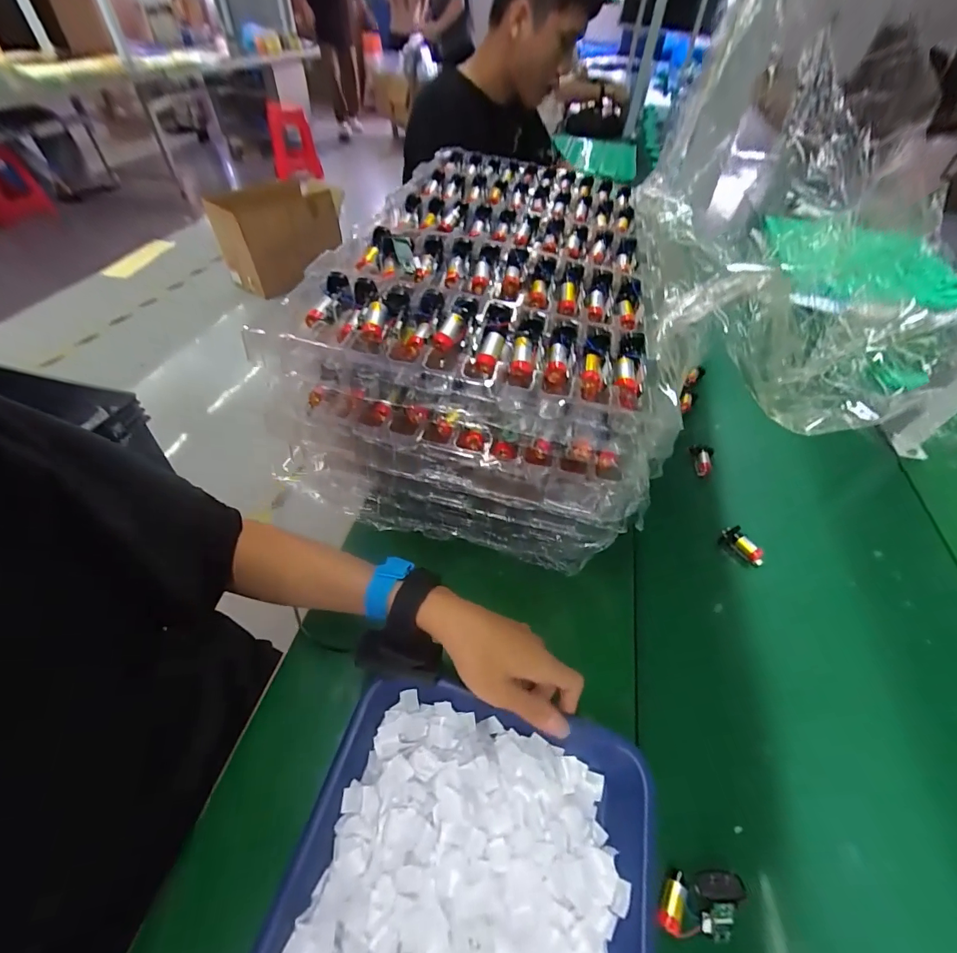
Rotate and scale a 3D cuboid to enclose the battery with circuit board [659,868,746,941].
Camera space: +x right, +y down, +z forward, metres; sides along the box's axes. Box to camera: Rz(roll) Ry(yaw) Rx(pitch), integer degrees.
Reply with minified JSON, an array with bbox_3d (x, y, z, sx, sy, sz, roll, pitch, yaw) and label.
[{"bbox_3d":[0.160,0.308,0.309,0.051,0.033,0.037,4,49,1],"label":"battery with circuit board"}]

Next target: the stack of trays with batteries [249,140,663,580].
[{"bbox_3d":[0.025,-0.154,0.531,0.296,0.264,0.503,9,49,6],"label":"stack of trays with batteries"}]

